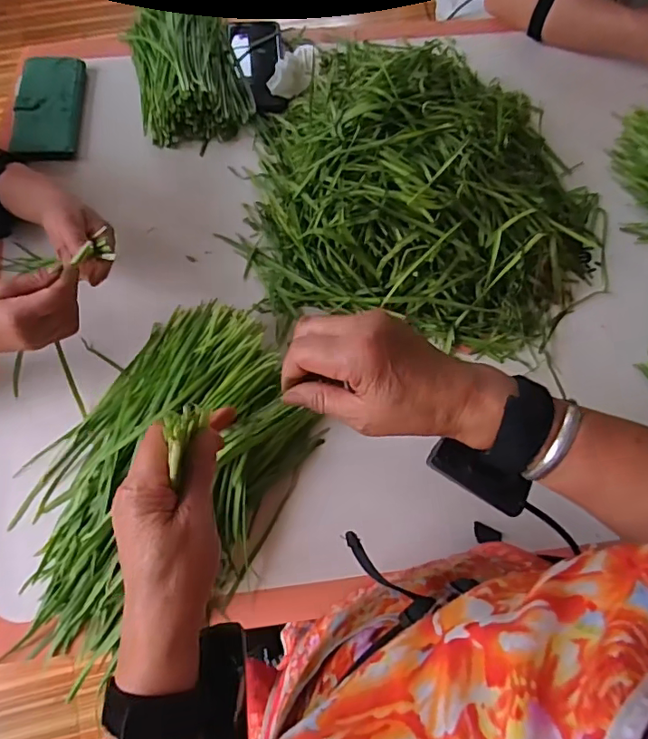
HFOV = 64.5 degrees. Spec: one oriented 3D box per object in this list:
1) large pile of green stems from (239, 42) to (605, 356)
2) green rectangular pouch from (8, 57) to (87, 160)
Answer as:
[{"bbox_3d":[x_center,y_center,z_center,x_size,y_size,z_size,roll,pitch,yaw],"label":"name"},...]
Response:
[{"bbox_3d":[0.128,-0.225,0.611,0.432,0.115,0.371,-1,71,-2],"label":"large pile of green stems"},{"bbox_3d":[-0.372,-0.351,0.690,0.080,0.023,0.173,-3,71,-2],"label":"green rectangular pouch"}]

